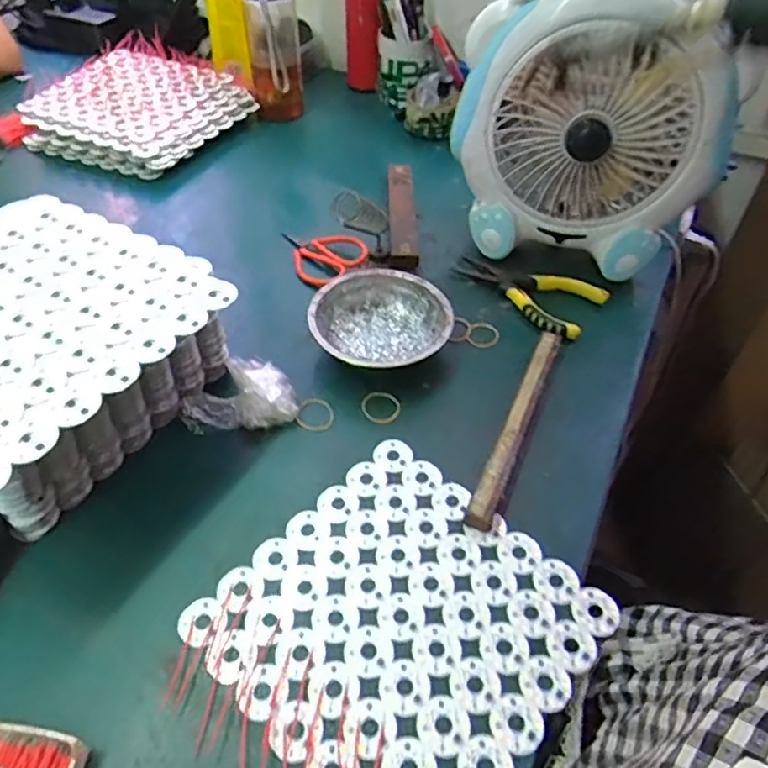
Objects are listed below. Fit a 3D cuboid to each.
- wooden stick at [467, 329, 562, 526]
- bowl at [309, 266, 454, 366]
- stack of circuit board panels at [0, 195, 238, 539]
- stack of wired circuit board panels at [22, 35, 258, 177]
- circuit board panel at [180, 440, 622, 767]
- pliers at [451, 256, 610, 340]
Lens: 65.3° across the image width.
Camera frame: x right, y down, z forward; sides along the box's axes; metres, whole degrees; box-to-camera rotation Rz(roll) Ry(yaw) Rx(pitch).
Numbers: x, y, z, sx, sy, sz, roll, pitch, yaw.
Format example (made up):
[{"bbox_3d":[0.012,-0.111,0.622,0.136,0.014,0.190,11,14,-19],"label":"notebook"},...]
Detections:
[{"bbox_3d":[0.113,0.027,0.499,0.020,0.022,0.210,19,50,15],"label":"wooden stick"},{"bbox_3d":[-0.004,-0.056,0.559,0.126,0.036,0.120,1,48,-1],"label":"bowl"},{"bbox_3d":[-0.259,-0.023,0.465,0.244,0.120,0.238,26,52,20],"label":"stack of circuit board panels"},{"bbox_3d":[-0.340,-0.393,0.854,0.264,0.047,0.247,18,50,14],"label":"stack of wired circuit board panels"},{"bbox_3d":[0.011,0.155,0.398,0.208,0.004,0.206,34,56,29],"label":"circuit board panel"},{"bbox_3d":[0.139,-0.101,0.610,0.153,0.017,0.074,30,54,23],"label":"pliers"}]

